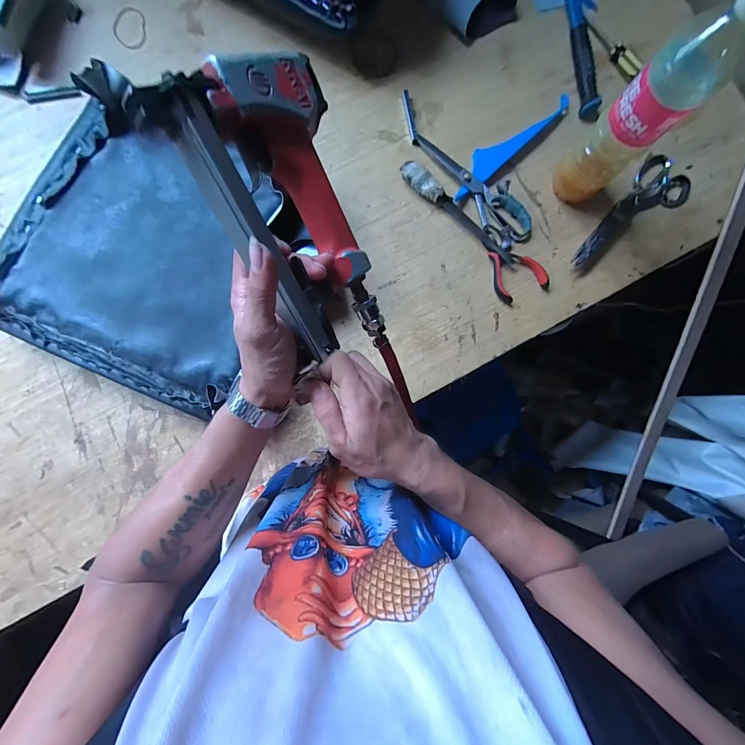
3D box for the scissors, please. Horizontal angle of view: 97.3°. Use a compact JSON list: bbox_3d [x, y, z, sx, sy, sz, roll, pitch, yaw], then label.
[{"bbox_3d":[0.405,-0.260,0.531,0.233,0.021,0.085,-35,90,-2],"label":"scissors"}]

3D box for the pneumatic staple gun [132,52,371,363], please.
[{"bbox_3d":[-0.073,-0.116,0.256,0.125,0.048,0.201,-34,114,-40],"label":"pneumatic staple gun"}]

